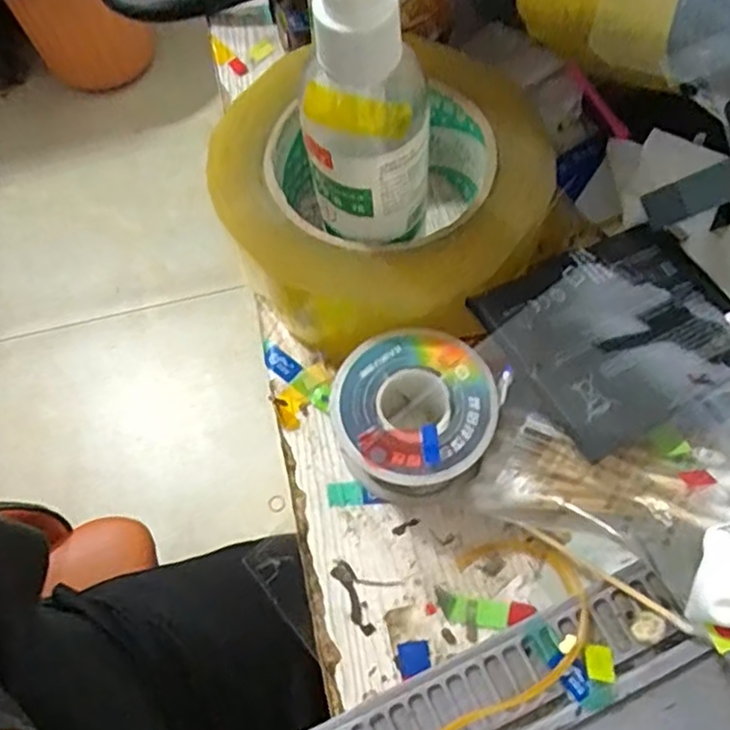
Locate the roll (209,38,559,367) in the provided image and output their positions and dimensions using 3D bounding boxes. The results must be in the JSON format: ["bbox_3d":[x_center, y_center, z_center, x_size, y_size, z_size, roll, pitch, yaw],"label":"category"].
[{"bbox_3d":[0.008,-0.060,0.267,0.118,0.050,0.119,-1,65,2],"label":"roll"}]

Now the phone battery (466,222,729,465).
[{"bbox_3d":[0.086,-0.013,0.233,0.082,0.006,0.064,-25,67,-22],"label":"phone battery"}]

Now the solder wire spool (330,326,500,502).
[{"bbox_3d":[0.017,0.018,0.241,0.052,0.032,0.052,-1,65,2],"label":"solder wire spool"}]

